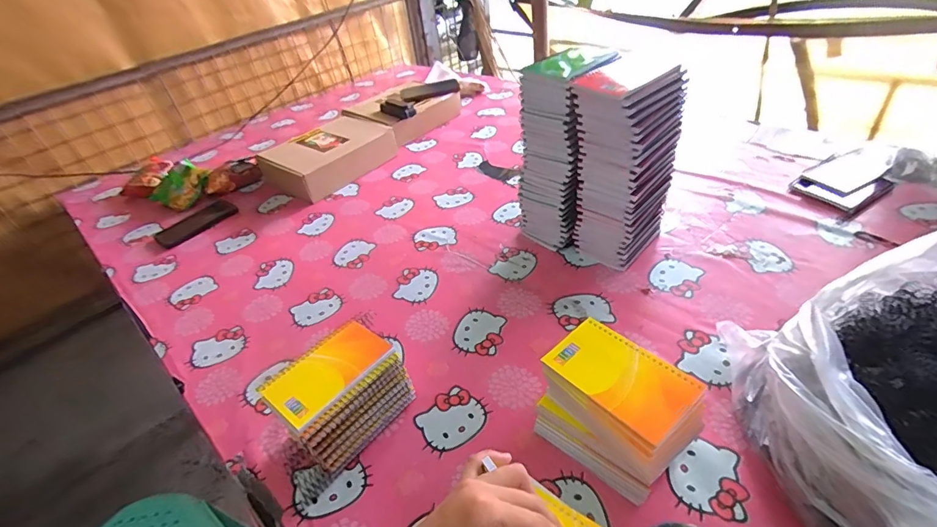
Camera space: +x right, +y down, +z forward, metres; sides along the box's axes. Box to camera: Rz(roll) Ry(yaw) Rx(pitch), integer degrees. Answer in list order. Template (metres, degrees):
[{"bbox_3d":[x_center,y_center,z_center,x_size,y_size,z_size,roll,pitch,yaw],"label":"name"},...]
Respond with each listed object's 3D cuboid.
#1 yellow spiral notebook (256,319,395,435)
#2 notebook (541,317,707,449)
[{"bbox_3d":[-0.158,0.119,0.507,0.085,0.009,0.131,24,50,35],"label":"yellow spiral notebook"},{"bbox_3d":[0.146,0.108,0.436,0.084,0.011,0.130,-34,45,-27],"label":"notebook"}]

